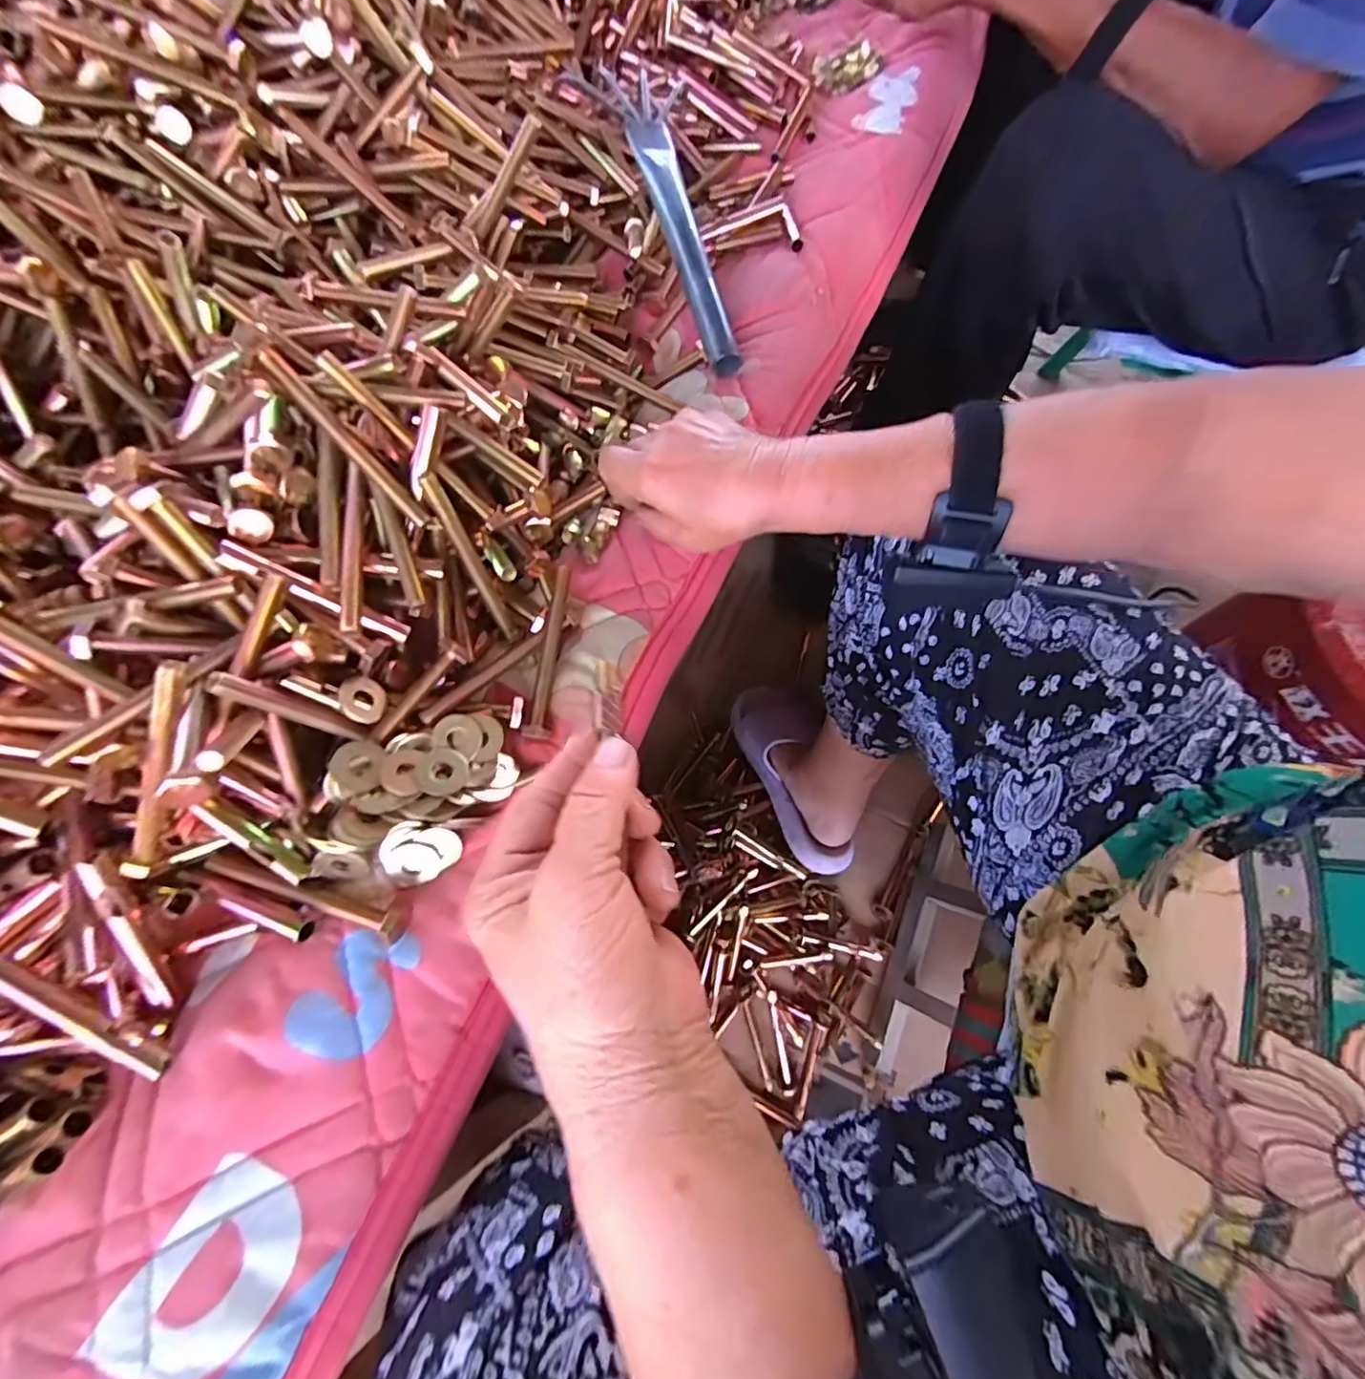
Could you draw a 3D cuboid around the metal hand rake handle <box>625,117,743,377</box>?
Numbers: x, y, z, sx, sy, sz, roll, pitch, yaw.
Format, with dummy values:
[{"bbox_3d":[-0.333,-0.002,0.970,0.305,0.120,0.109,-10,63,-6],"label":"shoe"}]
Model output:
[{"bbox_3d":[0.000,-0.340,0.444,0.029,0.023,0.221,-16,82,-4],"label":"metal hand rake handle"}]

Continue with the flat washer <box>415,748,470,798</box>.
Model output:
[{"bbox_3d":[-0.120,0.041,0.290,0.024,0.004,0.025,24,50,-16],"label":"flat washer"}]

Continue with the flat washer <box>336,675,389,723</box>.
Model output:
[{"bbox_3d":[-0.162,0.005,0.295,0.021,0.004,0.024,-29,99,-45],"label":"flat washer"}]

